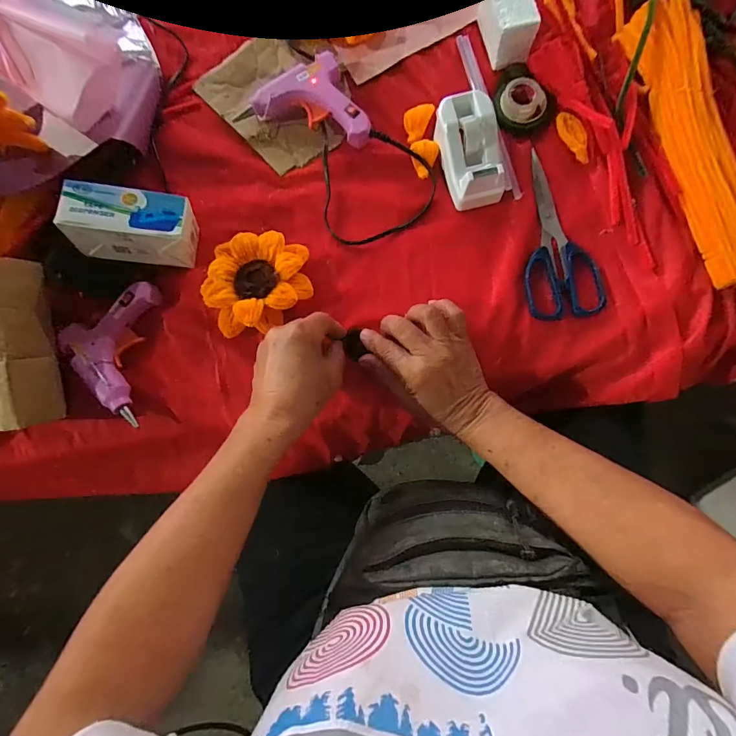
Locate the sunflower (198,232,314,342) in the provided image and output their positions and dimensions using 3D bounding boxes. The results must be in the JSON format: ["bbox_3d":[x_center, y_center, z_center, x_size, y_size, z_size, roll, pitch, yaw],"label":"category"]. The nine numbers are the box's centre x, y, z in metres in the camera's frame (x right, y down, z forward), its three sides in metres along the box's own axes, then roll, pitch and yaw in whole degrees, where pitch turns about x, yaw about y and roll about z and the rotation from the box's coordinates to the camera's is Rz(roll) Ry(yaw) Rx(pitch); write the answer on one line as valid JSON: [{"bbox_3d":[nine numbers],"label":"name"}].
[{"bbox_3d":[-0.110,-0.086,0.404,0.101,0.033,0.094,0,86,3],"label":"sunflower"}]

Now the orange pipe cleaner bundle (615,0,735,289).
[{"bbox_3d":[0.321,-0.234,0.395,0.048,0.028,0.336,-15,81,-1],"label":"orange pipe cleaner bundle"}]

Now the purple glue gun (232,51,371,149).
[{"bbox_3d":[-0.058,-0.285,0.428,0.137,0.026,0.077,17,82,4],"label":"purple glue gun"}]

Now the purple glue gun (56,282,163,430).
[{"bbox_3d":[-0.260,-0.021,0.402,0.084,0.025,0.135,7,81,3],"label":"purple glue gun"}]

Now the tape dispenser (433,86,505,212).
[{"bbox_3d":[0.103,-0.216,0.404,0.057,0.038,0.101,-16,81,-1],"label":"tape dispenser"}]

